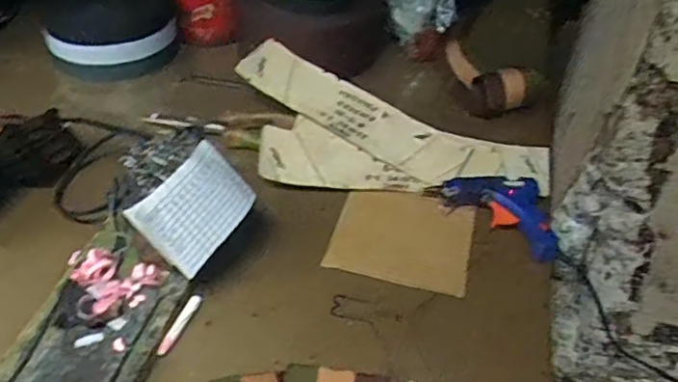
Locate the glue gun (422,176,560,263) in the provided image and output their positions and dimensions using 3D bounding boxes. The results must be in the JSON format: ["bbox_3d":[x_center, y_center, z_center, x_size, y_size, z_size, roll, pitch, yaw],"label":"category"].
[{"bbox_3d":[0.156,0.025,0.620,0.115,0.025,0.095,-1,43,-5],"label":"glue gun"}]

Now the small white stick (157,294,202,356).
[{"bbox_3d":[-0.135,0.111,0.520,0.010,0.007,0.064,15,44,12],"label":"small white stick"}]

